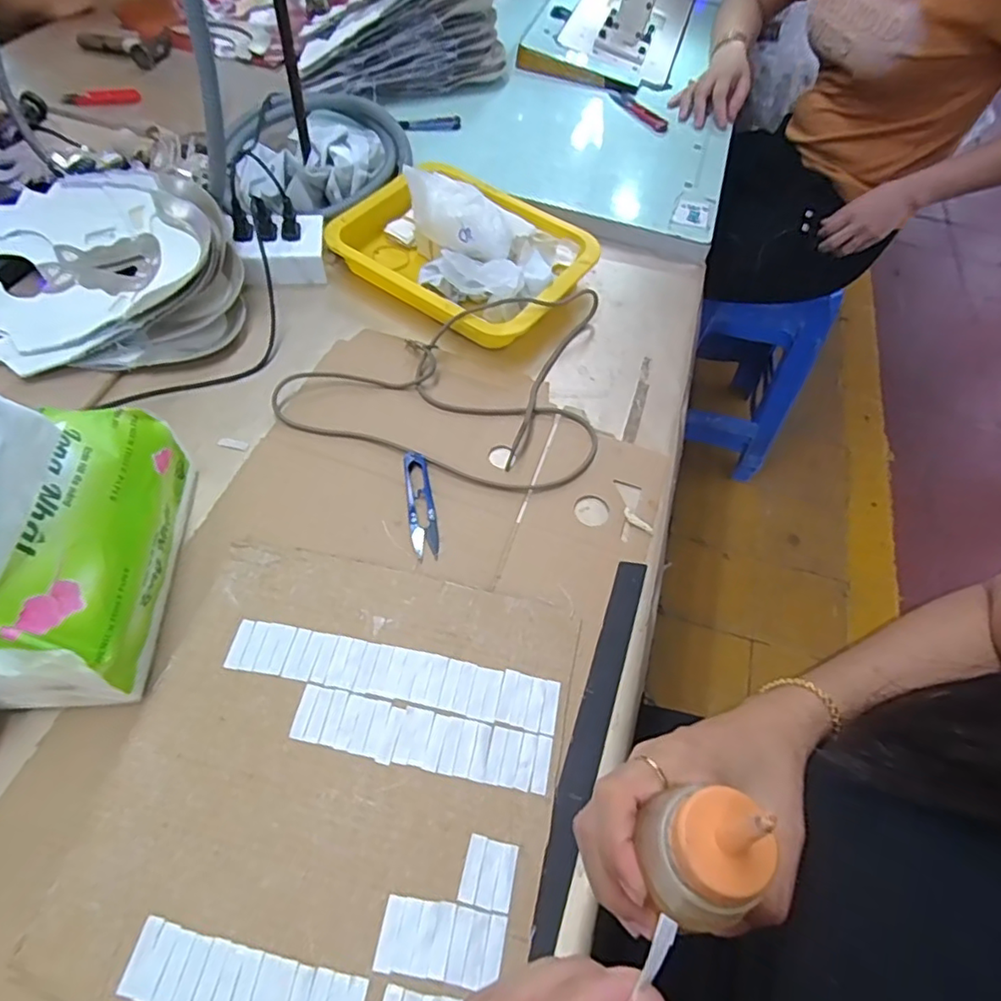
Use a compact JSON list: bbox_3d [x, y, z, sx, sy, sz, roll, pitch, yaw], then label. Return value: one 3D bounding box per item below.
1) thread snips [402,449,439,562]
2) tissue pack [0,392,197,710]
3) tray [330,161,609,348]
[{"bbox_3d":[-0.067,0.002,0.506,0.023,0.008,0.102,-6,59,-8],"label":"thread snips"},{"bbox_3d":[-0.284,0.011,0.379,0.091,0.178,0.196,0,58,-5],"label":"tissue pack"},{"bbox_3d":[-0.033,-0.276,0.640,0.242,0.083,0.197,36,62,17],"label":"tray"}]

